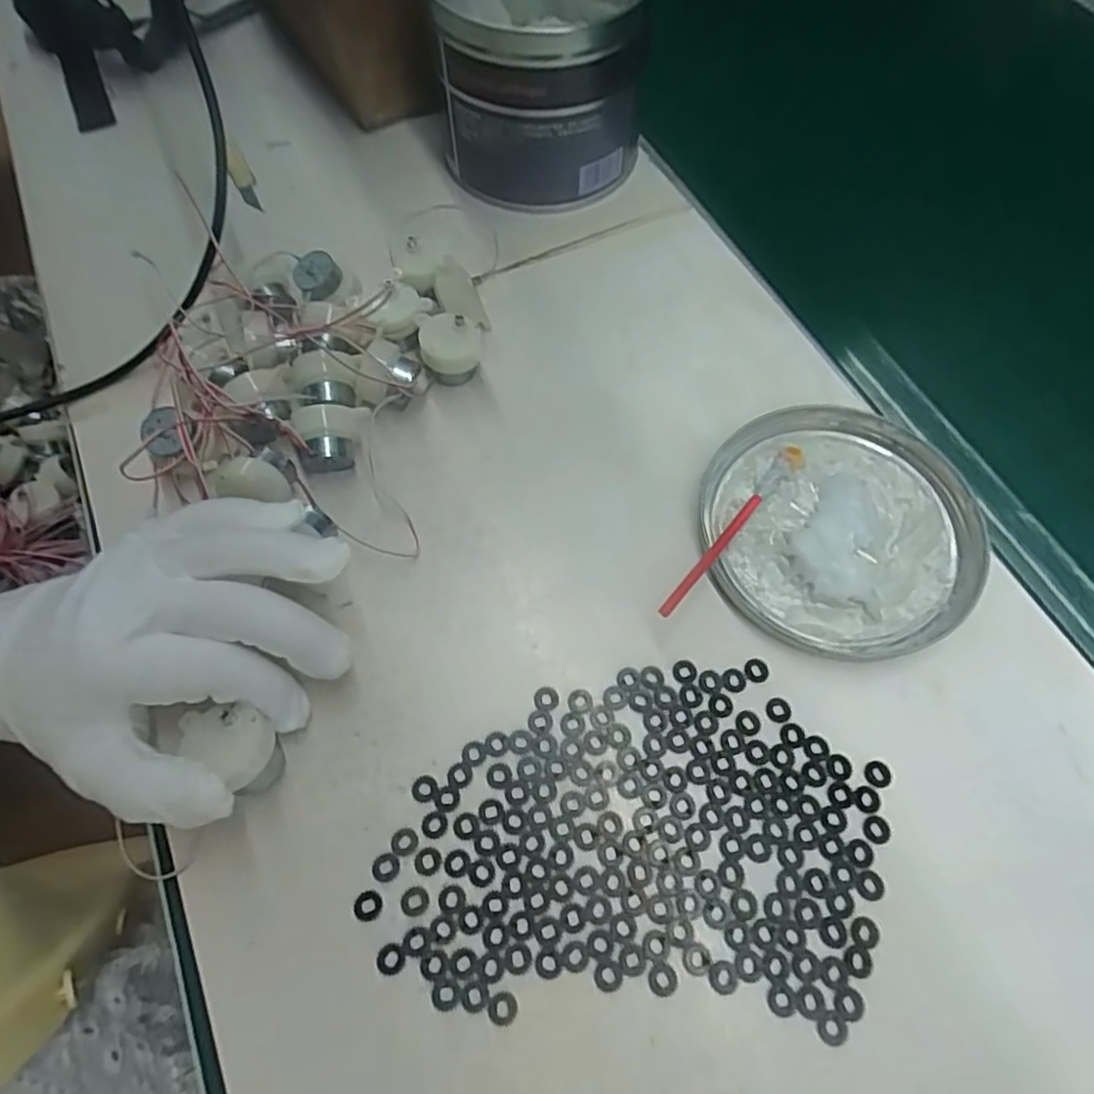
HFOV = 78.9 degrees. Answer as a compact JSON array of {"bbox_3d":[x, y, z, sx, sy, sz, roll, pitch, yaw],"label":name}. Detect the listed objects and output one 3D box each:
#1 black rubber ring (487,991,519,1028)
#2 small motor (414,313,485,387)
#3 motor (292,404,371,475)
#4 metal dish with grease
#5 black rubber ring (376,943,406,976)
[{"bbox_3d":[-0.016,0.166,0.238,0.011,0.004,0.010,0,64,-1],"label":"black rubber ring"},{"bbox_3d":[-0.051,-0.105,0.355,0.032,0.030,0.030,-9,64,-6],"label":"small motor"},{"bbox_3d":[-0.104,-0.052,0.325,0.036,0.035,0.022,-11,64,-7],"label":"motor"},{"bbox_3d":[0.142,-0.011,0.322,0.126,0.012,0.129,0,64,-1],"label":"metal dish with grease"},{"bbox_3d":[-0.057,0.151,0.243,0.010,0.004,0.010,0,64,-1],"label":"black rubber ring"}]

